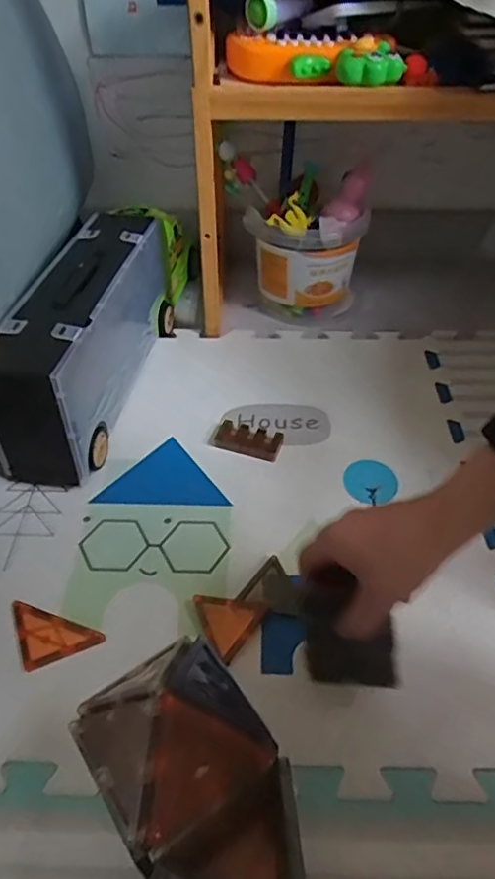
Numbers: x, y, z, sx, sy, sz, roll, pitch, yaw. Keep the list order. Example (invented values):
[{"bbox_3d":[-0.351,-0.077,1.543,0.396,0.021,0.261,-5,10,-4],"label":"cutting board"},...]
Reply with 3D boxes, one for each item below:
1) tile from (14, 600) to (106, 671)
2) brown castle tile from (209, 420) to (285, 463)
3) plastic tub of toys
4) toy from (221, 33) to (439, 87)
[{"bbox_3d":[-0.172,0.167,0.525,0.069,0.004,0.065,-17,48,-16],"label":"tile"},{"bbox_3d":[0.000,-0.001,0.687,0.077,0.016,0.046,14,47,13],"label":"brown castle tile"},{"bbox_3d":[0.088,-0.293,0.867,0.159,0.156,0.163,5,46,5],"label":"plastic tub of toys"},{"bbox_3d":[0.090,-0.422,0.647,0.225,0.035,0.078,17,48,16],"label":"toy"}]

